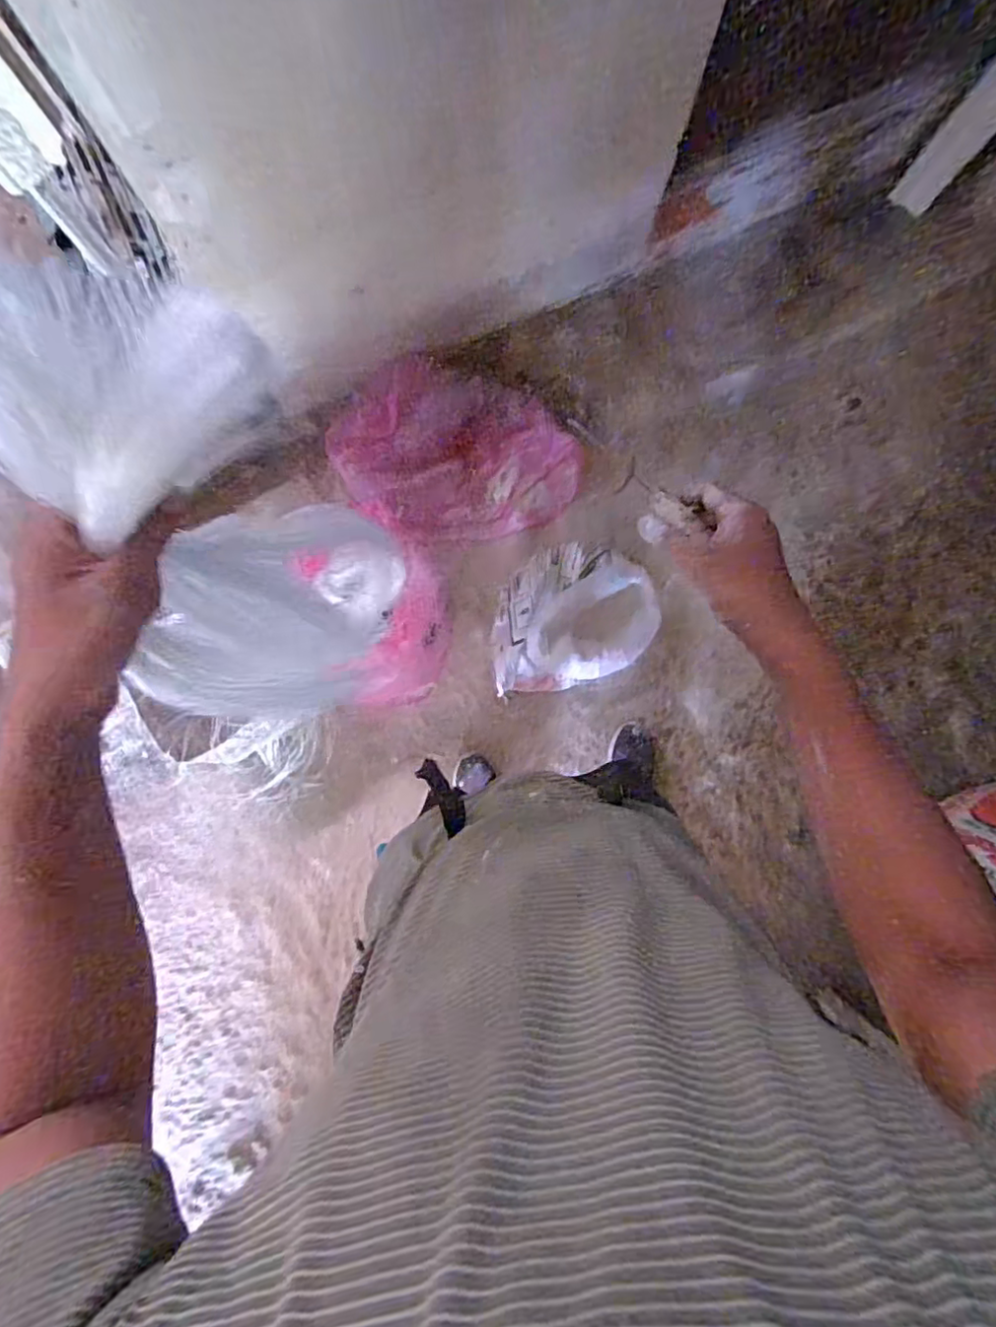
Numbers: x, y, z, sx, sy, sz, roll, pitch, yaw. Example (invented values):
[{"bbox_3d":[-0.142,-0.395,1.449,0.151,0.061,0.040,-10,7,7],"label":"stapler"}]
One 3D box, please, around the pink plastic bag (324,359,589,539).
[{"bbox_3d":[-0.097,-0.487,1.510,0.587,0.150,0.397,10,85,0],"label":"pink plastic bag"}]

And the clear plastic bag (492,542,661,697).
[{"bbox_3d":[0.170,-0.111,1.417,0.392,0.136,0.312,-10,85,-2],"label":"clear plastic bag"}]

